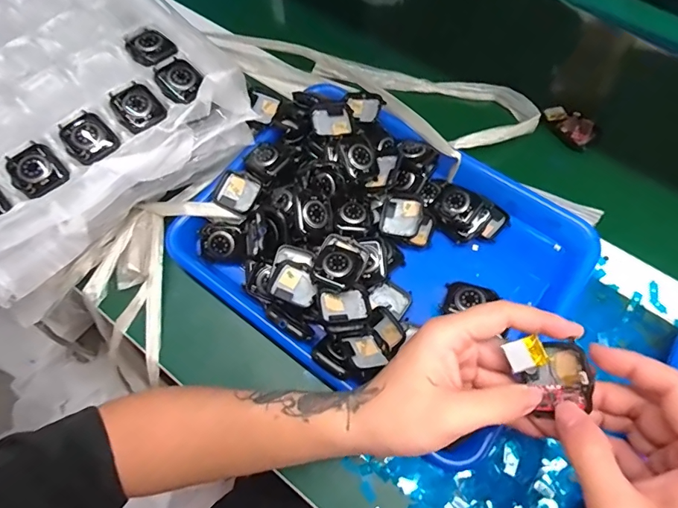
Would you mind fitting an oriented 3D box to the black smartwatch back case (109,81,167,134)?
[{"bbox_3d":[-0.182,-0.132,0.381,0.037,0.011,0.049,-39,70,-13],"label":"black smartwatch back case"}]

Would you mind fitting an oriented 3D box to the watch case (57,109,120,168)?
[{"bbox_3d":[-0.219,-0.100,0.370,0.055,0.011,0.038,41,74,18],"label":"watch case"}]

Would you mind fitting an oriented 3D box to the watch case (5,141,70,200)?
[{"bbox_3d":[-0.255,-0.070,0.355,0.051,0.013,0.038,41,74,18],"label":"watch case"}]

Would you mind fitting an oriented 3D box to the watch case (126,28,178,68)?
[{"bbox_3d":[-0.184,-0.201,0.408,0.051,0.008,0.039,35,73,16],"label":"watch case"}]

